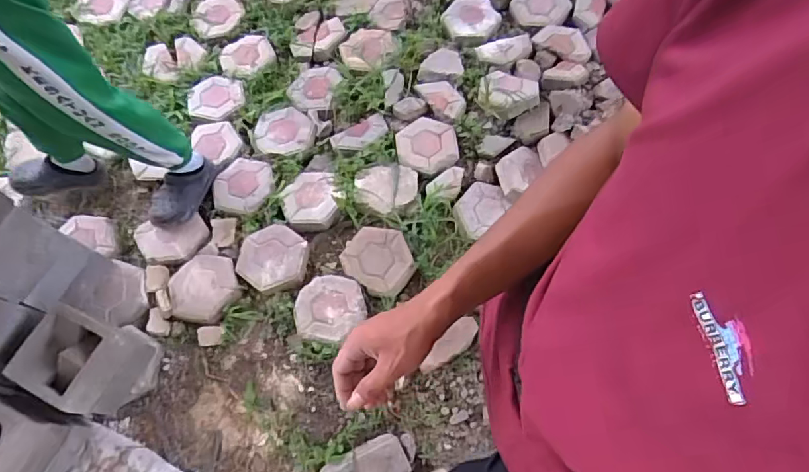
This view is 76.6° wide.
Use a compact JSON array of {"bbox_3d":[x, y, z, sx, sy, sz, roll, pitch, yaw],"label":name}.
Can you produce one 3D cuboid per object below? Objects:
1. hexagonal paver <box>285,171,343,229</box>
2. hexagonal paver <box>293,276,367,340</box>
[{"bbox_3d":[-0.289,-0.118,1.587,0.182,0.048,0.196,-7,66,-3],"label":"hexagonal paver"},{"bbox_3d":[-0.212,0.208,1.451,0.195,0.053,0.210,39,74,18],"label":"hexagonal paver"}]

